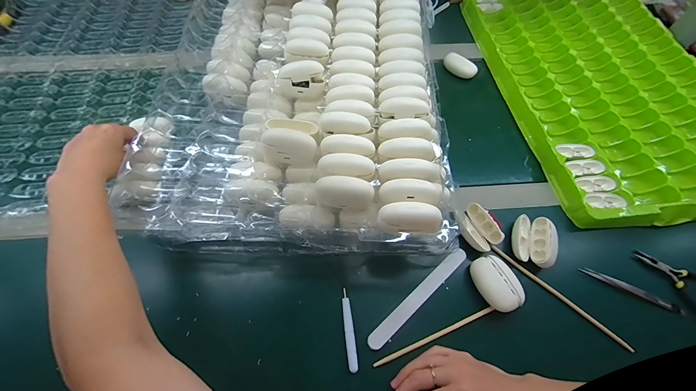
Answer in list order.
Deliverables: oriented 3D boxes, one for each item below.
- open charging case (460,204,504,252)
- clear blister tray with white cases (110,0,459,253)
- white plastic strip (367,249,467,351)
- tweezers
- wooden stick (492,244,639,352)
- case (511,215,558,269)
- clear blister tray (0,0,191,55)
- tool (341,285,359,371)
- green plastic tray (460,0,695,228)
[{"bbox_3d":[0.179,0.044,0.405,0.045,0.026,0.060,-32,68,-15],"label":"open charging case"},{"bbox_3d":[-0.068,-0.205,0.461,0.420,0.064,0.567,4,63,2],"label":"clear blister tray with white cases"},{"bbox_3d":[0.090,0.127,0.373,0.168,0.010,0.019,-38,70,-18],"label":"white plastic strip"},{"bbox_3d":[0.373,0.123,0.386,0.122,0.008,0.011,24,66,11],"label":"tweezers"},{"bbox_3d":[0.271,0.127,0.382,0.187,0.004,0.007,40,70,18],"label":"wooden stick"},{"bbox_3d":[0.253,0.061,0.404,0.048,0.030,0.066,20,65,9],"label":"case"},{"bbox_3d":[-0.534,-0.384,0.626,0.359,0.017,0.237,-3,63,-2],"label":"clear blister tray"},{"bbox_3d":[0.001,0.161,0.357,0.011,0.007,0.091,-7,64,-4],"label":"tool"},{"bbox_3d":[0.489,-0.224,0.564,0.396,0.046,0.586,-5,63,-3],"label":"green plastic tray"}]

